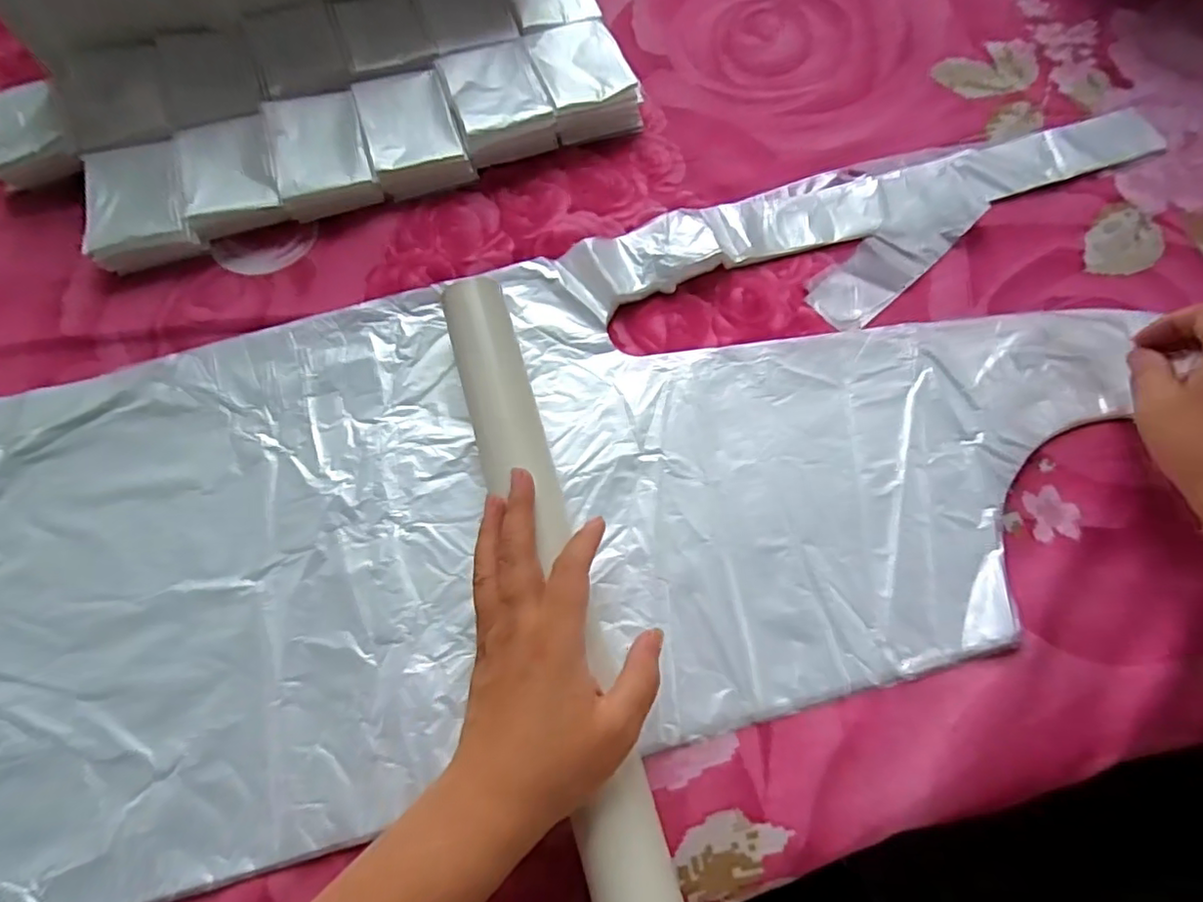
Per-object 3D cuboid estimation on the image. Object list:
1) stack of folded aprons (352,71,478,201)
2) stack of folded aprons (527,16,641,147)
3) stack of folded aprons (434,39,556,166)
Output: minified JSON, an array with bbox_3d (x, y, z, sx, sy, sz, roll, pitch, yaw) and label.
[{"bbox_3d":[-0.135,-0.226,0.437,0.061,0.021,0.085,-23,72,-7],"label":"stack of folded aprons"},{"bbox_3d":[-0.012,-0.277,0.461,0.064,0.034,0.085,-18,72,-6],"label":"stack of folded aprons"},{"bbox_3d":[-0.076,-0.253,0.447,0.066,0.035,0.083,-20,72,-6],"label":"stack of folded aprons"}]

